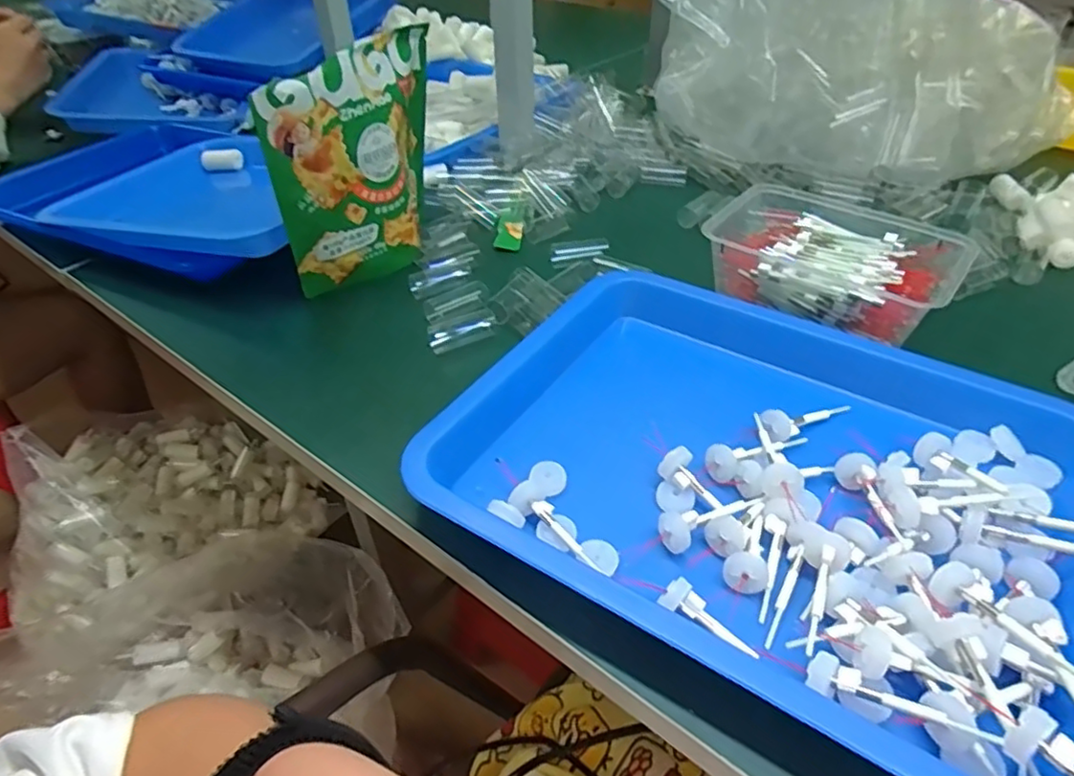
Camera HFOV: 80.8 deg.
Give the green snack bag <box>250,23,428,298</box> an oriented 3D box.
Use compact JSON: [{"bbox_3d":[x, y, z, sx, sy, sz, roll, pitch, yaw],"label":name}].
[{"bbox_3d":[-0.136,-0.175,0.503,0.049,0.168,0.168,14,44,17],"label":"green snack bag"}]

